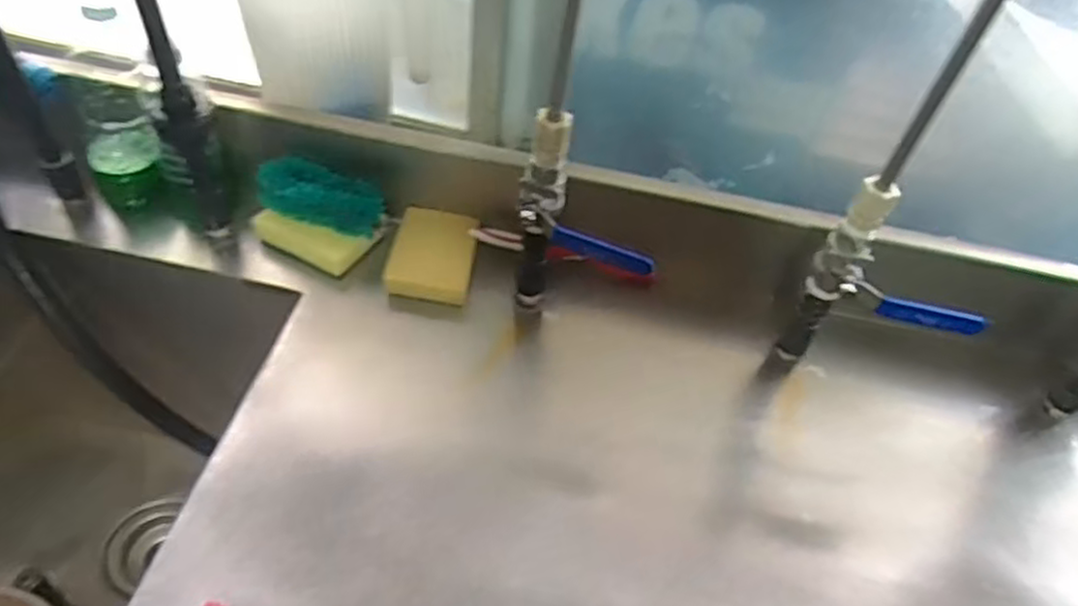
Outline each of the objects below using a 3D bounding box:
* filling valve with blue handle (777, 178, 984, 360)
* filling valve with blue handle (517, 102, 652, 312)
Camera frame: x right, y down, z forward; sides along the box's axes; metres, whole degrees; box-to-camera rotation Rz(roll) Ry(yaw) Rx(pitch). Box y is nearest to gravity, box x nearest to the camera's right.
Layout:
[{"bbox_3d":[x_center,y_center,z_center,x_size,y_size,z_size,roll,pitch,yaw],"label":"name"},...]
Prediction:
[{"bbox_3d":[0.275,0.012,0.612,0.127,0.202,0.046,39,55,24],"label":"filling valve with blue handle"},{"bbox_3d":[0.026,-0.035,0.619,0.051,0.216,0.123,-28,58,-28],"label":"filling valve with blue handle"}]

